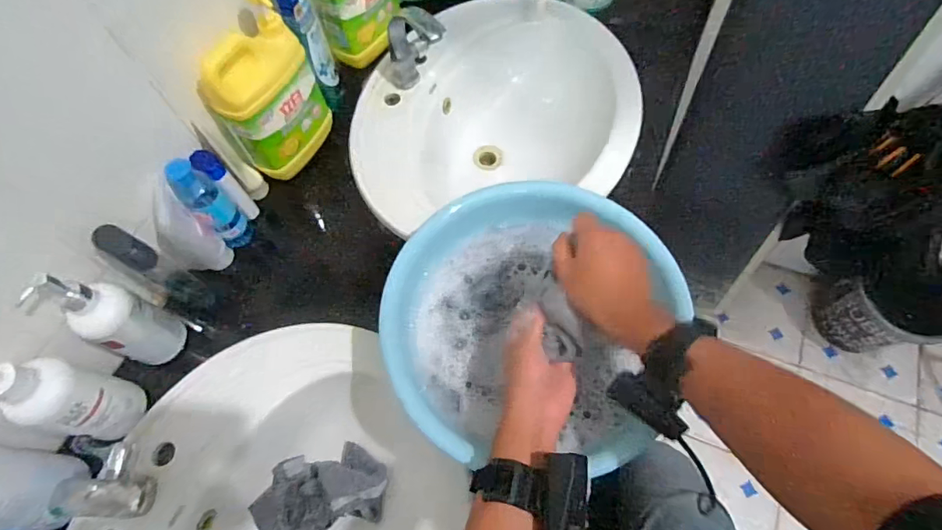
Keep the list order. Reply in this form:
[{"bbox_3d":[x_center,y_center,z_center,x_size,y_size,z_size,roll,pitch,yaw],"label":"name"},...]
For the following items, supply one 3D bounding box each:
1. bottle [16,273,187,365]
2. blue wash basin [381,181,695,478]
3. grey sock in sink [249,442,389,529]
[{"bbox_3d":[-0.432,0.060,0.587,0.072,0.181,0.069,25,68,15],"label":"bottle"},{"bbox_3d":[0.084,0.061,0.593,0.344,0.135,0.332,-1,64,2],"label":"blue wash basin"},{"bbox_3d":[-0.205,0.307,0.657,0.187,0.088,0.115,-17,64,-6],"label":"grey sock in sink"}]

